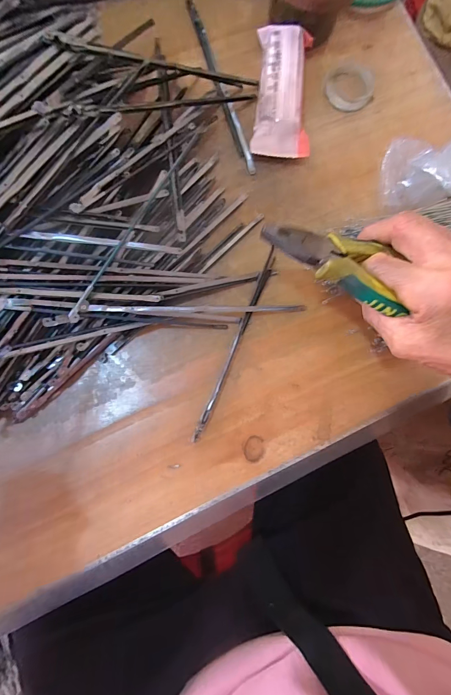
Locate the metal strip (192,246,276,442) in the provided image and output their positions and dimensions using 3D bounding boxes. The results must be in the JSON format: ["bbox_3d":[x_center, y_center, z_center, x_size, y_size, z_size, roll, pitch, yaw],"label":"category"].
[{"bbox_3d":[0.010,-0.004,0.264,0.009,0.012,0.169,23,81,-3],"label":"metal strip"}]

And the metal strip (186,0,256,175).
[{"bbox_3d":[-0.005,-0.252,0.299,0.009,0.004,0.190,-18,85,-8],"label":"metal strip"}]

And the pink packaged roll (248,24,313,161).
[{"bbox_3d":[0.054,-0.237,0.291,0.049,0.029,0.123,5,82,-6],"label":"pink packaged roll"}]

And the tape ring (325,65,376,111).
[{"bbox_3d":[0.124,-0.258,0.312,0.047,0.006,0.053,30,81,-2],"label":"tape ring"}]

